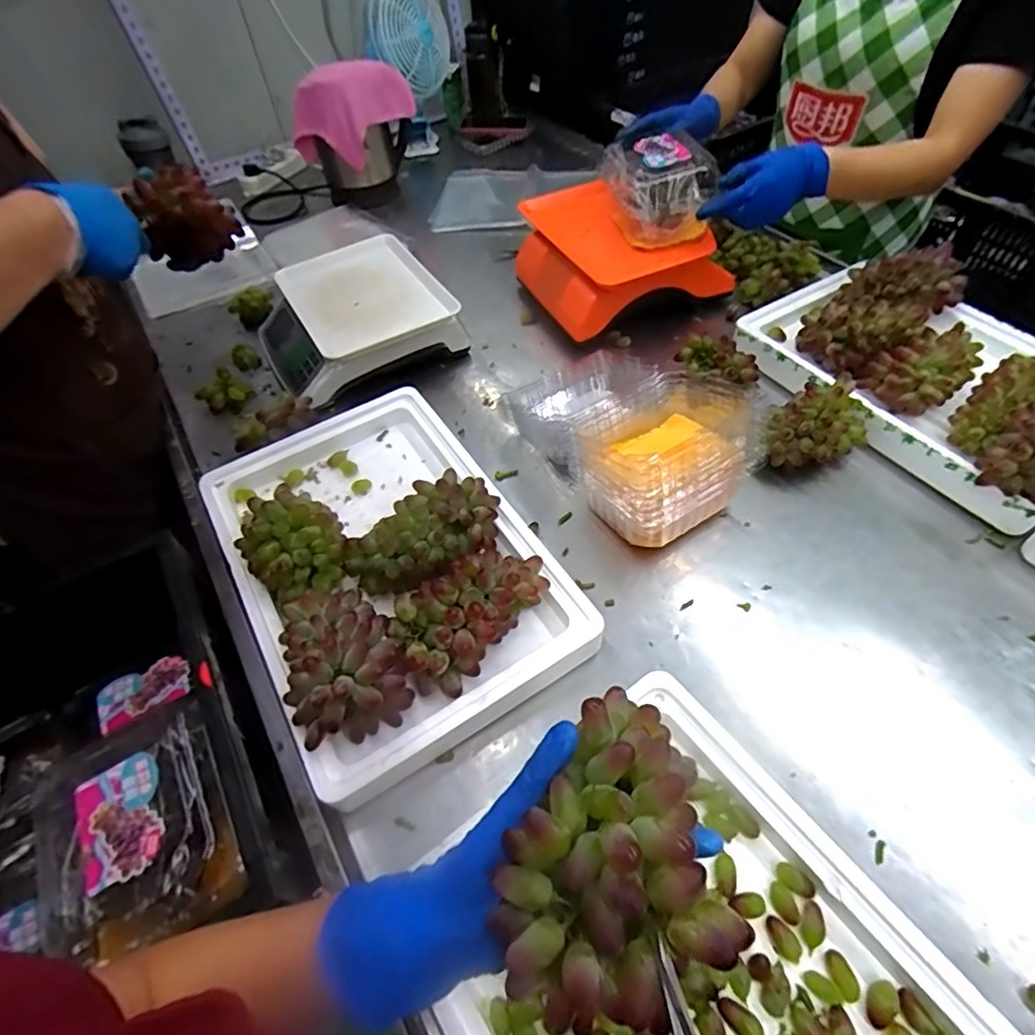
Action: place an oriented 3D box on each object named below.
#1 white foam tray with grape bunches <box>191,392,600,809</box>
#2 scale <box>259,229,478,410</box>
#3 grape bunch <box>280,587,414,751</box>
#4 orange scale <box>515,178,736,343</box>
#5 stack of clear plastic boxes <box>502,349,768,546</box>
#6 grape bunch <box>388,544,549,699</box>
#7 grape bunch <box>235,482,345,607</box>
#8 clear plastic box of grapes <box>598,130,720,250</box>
[{"bbox_3d":[-0.164,0.007,0.624,0.298,0.095,0.484,-28,56,-17],"label":"white foam tray with grape bunches"},{"bbox_3d":[-0.261,-0.316,0.877,0.267,0.098,0.286,-31,57,-19],"label":"scale"},{"bbox_3d":[-0.163,0.121,0.513,0.103,0.082,0.139,-22,54,-13],"label":"grape bunch"},{"bbox_3d":[0.164,-0.434,0.916,0.285,0.113,0.265,-20,54,-12],"label":"orange scale"},{"bbox_3d":[0.129,-0.119,0.694,0.188,0.147,0.304,-26,55,-16],"label":"stack of clear plastic boxes"},{"bbox_3d":[-0.047,0.085,0.557,0.089,0.060,0.168,34,61,26],"label":"grape bunch"},{"bbox_3d":[-0.235,0.031,0.607,0.133,0.075,0.100,35,62,26],"label":"grape bunch"},{"bbox_3d":[0.204,-0.479,0.828,0.125,0.110,0.151,-7,52,-2],"label":"clear plastic box of grapes"}]

